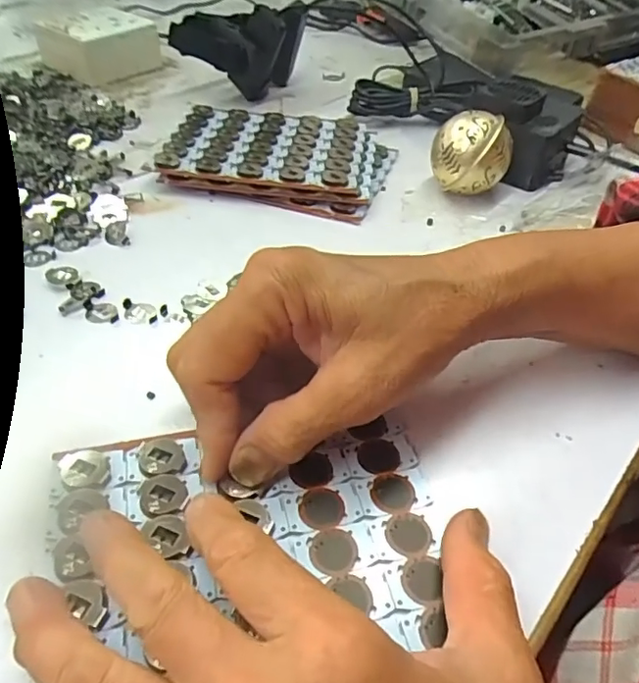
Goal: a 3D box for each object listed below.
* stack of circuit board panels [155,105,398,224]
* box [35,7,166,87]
[{"bbox_3d":[-0.031,-0.141,0.419,0.164,0.020,0.115,10,45,7],"label":"stack of circuit board panels"},{"bbox_3d":[-0.217,-0.295,0.545,0.086,0.041,0.088,35,52,27],"label":"box"}]

